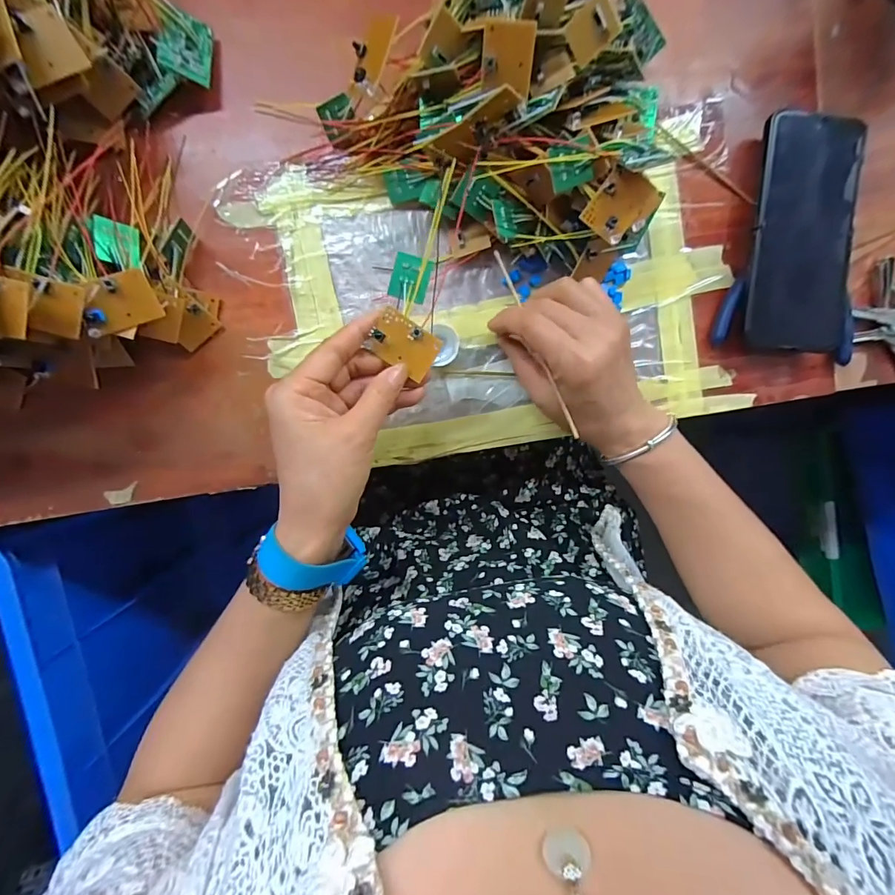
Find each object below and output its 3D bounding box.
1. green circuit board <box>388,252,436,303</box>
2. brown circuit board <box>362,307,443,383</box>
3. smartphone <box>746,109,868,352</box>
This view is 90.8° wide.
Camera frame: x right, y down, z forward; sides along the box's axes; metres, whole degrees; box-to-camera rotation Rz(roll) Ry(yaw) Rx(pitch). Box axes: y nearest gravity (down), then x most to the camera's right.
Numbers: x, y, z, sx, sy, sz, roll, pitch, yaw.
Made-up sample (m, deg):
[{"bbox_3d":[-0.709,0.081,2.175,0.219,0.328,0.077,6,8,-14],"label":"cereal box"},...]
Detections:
[{"bbox_3d":[-0.024,-0.110,0.286,0.025,0.004,0.029,14,93,-5],"label":"green circuit board"},{"bbox_3d":[-0.027,-0.066,0.277,0.042,0.011,0.030,34,88,-4],"label":"brown circuit board"},{"bbox_3d":[0.274,-0.163,0.338,0.081,0.011,0.170,3,94,-5],"label":"smartphone"}]

